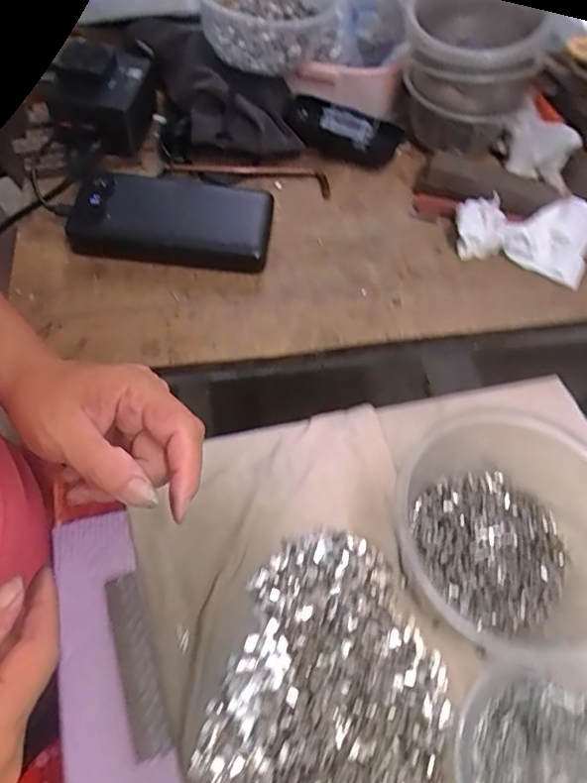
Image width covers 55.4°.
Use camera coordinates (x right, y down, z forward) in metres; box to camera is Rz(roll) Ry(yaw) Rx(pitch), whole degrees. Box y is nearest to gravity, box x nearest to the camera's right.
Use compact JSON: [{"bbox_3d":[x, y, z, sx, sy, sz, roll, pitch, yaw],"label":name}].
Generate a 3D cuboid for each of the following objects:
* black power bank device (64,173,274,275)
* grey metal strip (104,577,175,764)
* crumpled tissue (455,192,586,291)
[{"bbox_3d":[-0.099,-0.135,0.450,0.157,0.033,0.067,7,59,0],"label":"black power bank device"},{"bbox_3d":[-0.091,0.155,0.321,0.023,0.005,0.097,-25,63,6],"label":"grey metal strip"},{"bbox_3d":[0.190,-0.132,0.462,0.111,0.034,0.062,19,60,7],"label":"crumpled tissue"}]

